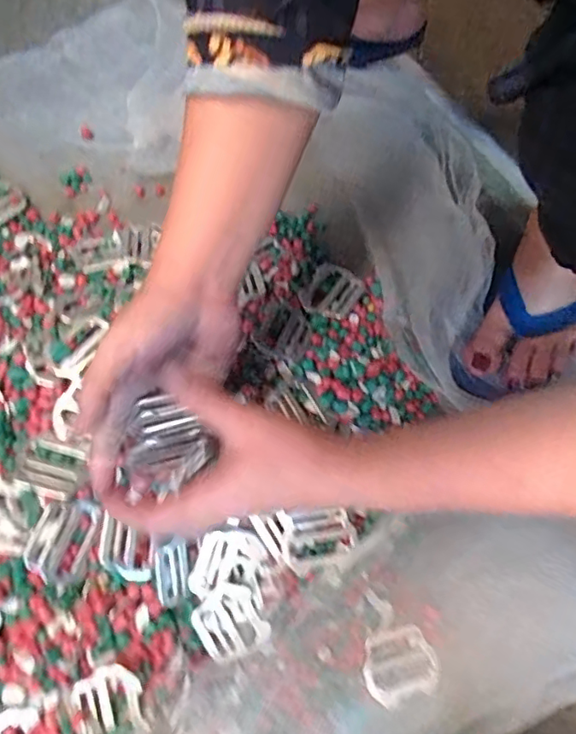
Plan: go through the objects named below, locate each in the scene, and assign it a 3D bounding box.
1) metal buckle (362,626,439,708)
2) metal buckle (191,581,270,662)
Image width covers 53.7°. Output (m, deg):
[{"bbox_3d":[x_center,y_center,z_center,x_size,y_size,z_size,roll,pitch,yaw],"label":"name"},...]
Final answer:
[{"bbox_3d":[0.084,0.225,0.429,0.056,0.006,0.049,-9,72,-3],"label":"metal buckle"},{"bbox_3d":[-0.044,0.191,0.428,0.047,0.008,0.054,-30,97,-8],"label":"metal buckle"}]

